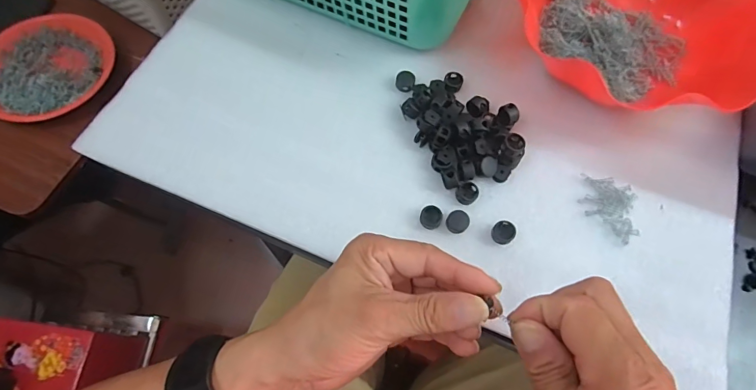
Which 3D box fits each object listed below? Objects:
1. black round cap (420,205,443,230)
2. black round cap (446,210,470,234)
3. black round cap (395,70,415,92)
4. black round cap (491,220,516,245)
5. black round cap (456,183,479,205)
[{"bbox_3d":[0.042,0.018,0.316,0.016,0.009,0.017,0,68,-1],"label":"black round cap"},{"bbox_3d":[0.062,0.021,0.313,0.017,0.008,0.017,0,68,-1],"label":"black round cap"},{"bbox_3d":[0.025,-0.103,0.361,0.017,0.004,0.019,17,69,6],"label":"black round cap"},{"bbox_3d":[0.096,0.029,0.310,0.017,0.012,0.017,0,68,-1],"label":"black round cap"},{"bbox_3d":[0.072,-0.001,0.323,0.019,0.006,0.016,-37,74,-14],"label":"black round cap"}]

